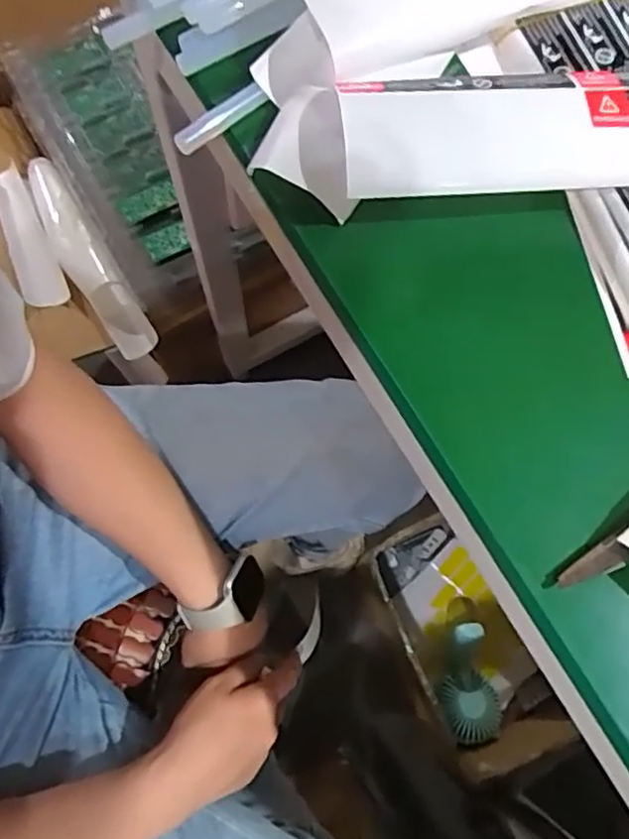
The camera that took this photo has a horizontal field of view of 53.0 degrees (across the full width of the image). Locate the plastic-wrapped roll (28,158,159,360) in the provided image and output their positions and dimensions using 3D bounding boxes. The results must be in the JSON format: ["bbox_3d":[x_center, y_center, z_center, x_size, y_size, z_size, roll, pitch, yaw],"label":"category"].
[{"bbox_3d":[-0.327,-0.229,0.894,0.063,0.063,0.317,-32,77,-11],"label":"plastic-wrapped roll"}]

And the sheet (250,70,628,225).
[{"bbox_3d":[0.113,-0.146,0.317,0.276,0.025,0.072,-3,73,-3],"label":"sheet"}]

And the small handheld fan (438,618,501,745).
[{"bbox_3d":[0.236,0.390,0.957,0.098,0.078,0.179,-5,87,-4],"label":"small handheld fan"}]

